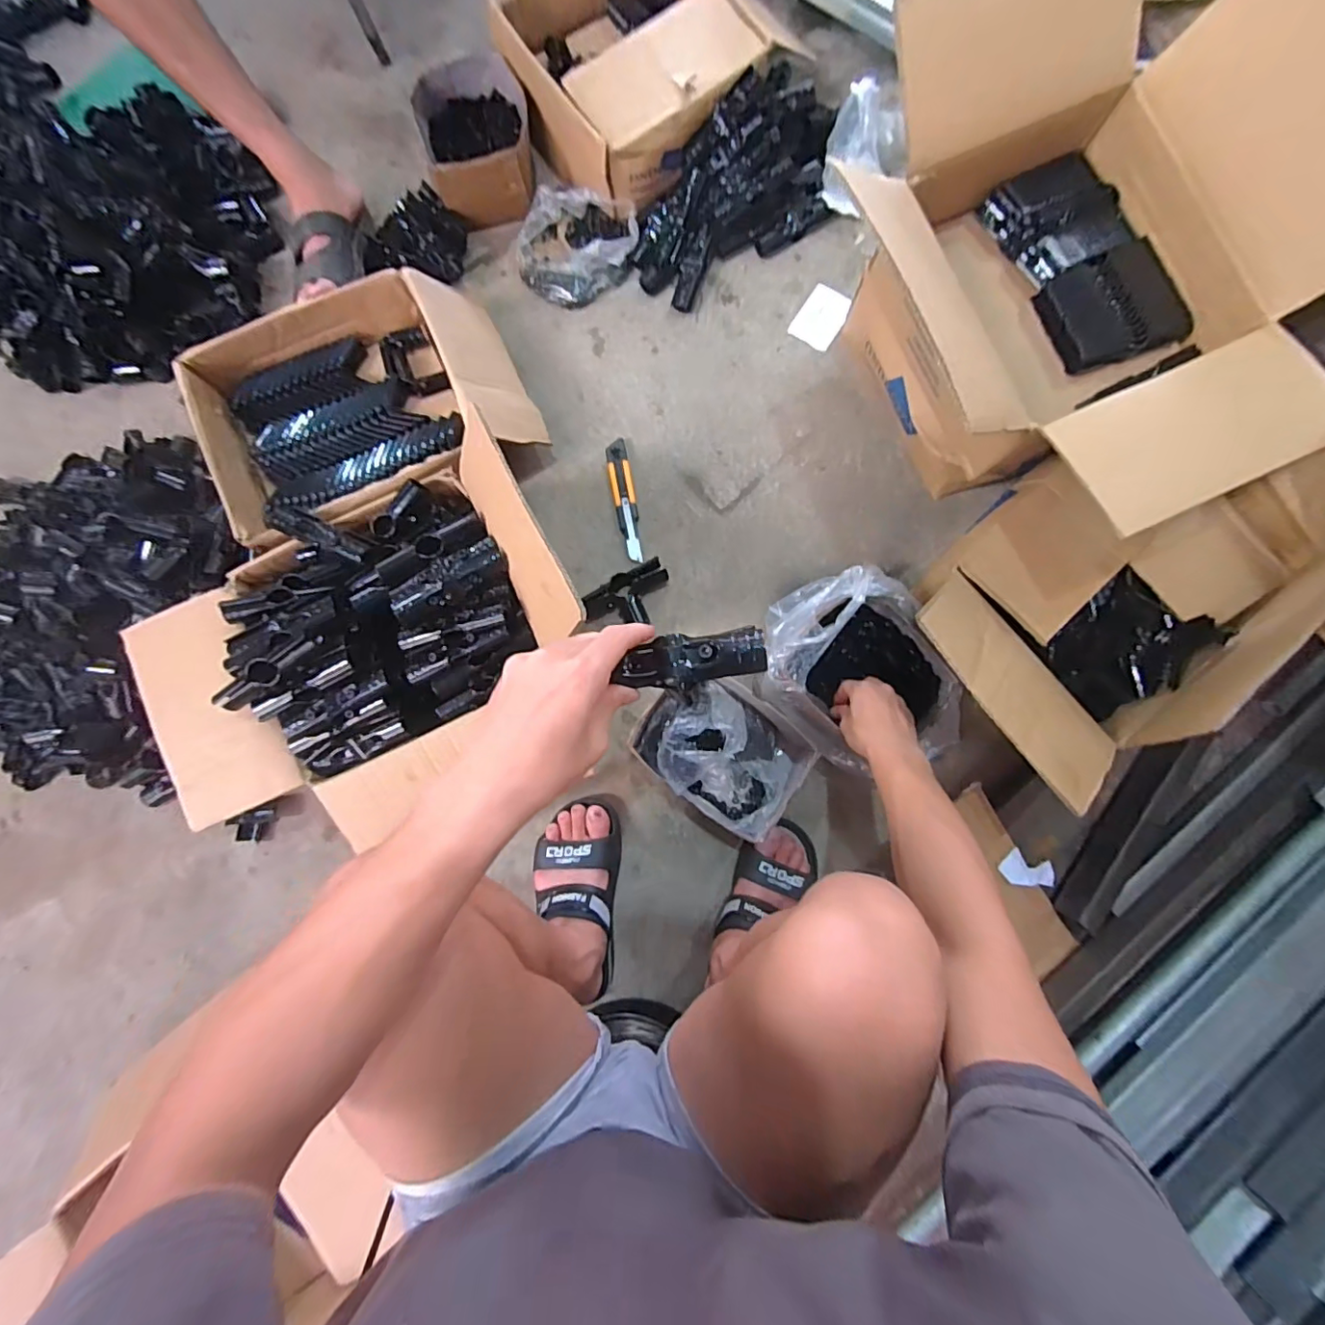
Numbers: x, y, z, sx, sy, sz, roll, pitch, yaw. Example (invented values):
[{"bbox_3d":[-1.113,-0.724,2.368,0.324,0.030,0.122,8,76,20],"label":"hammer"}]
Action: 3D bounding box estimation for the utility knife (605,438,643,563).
[{"bbox_3d":[-0.055,-0.240,0.829,0.034,0.010,0.188,-10,82,1],"label":"utility knife"}]

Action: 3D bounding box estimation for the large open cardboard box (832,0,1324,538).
[{"bbox_3d":[0.434,-0.404,0.640,0.435,0.336,0.529,-22,82,-1],"label":"large open cardboard box"}]

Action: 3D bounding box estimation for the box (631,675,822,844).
[{"bbox_3d":[0.078,0.110,0.728,0.203,0.105,0.156,38,85,6],"label":"box"}]

